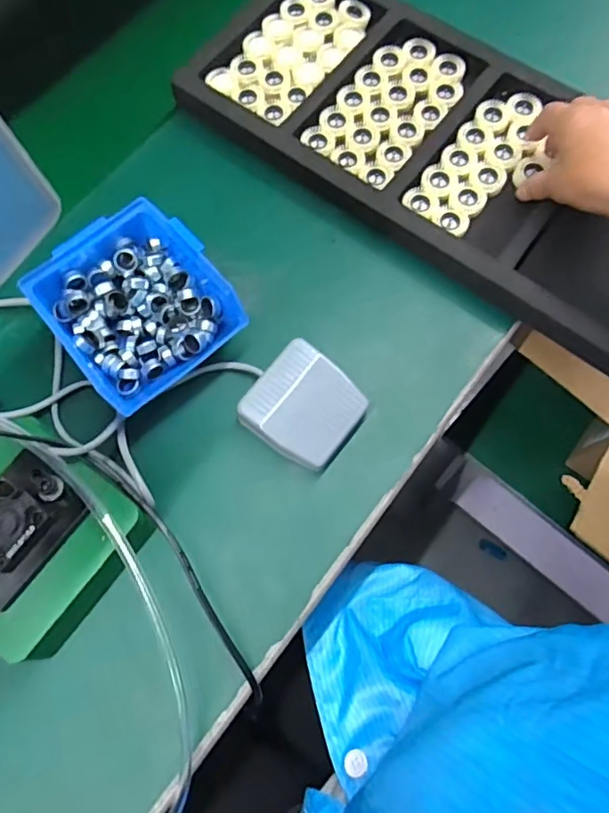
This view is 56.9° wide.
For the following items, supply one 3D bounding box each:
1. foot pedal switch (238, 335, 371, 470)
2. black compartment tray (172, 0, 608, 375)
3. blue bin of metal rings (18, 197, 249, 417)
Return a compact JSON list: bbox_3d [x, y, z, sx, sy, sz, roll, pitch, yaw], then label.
[{"bbox_3d":[0.000,0.001,0.445,0.080,0.030,0.079,35,76,11],"label":"foot pedal switch"},{"bbox_3d":[0.125,-0.247,0.524,0.470,0.047,0.227,36,76,12],"label":"black compartment tray"},{"bbox_3d":[-0.135,-0.081,0.454,0.127,0.061,0.141,-38,75,-11],"label":"blue bin of metal rings"}]

